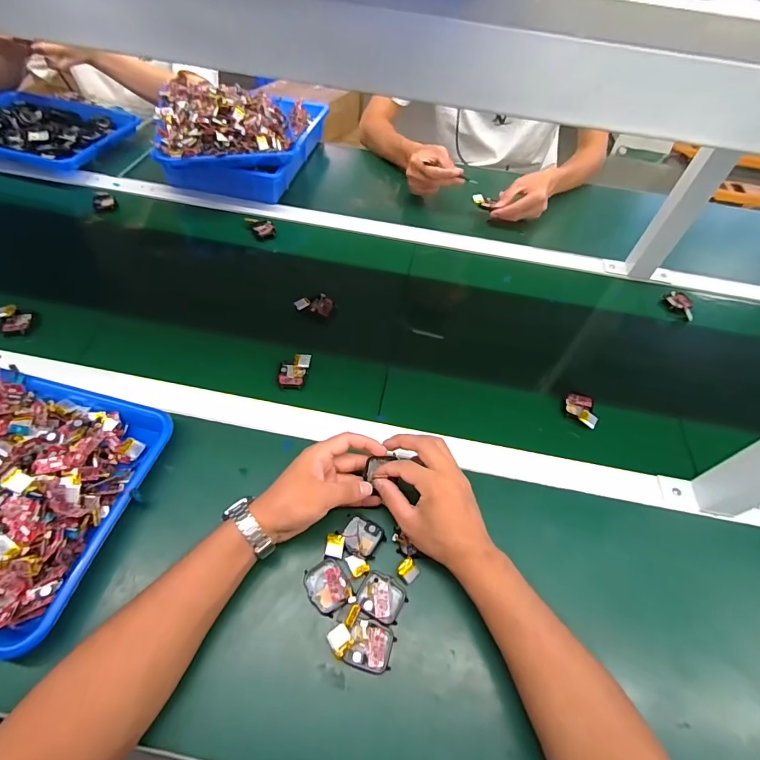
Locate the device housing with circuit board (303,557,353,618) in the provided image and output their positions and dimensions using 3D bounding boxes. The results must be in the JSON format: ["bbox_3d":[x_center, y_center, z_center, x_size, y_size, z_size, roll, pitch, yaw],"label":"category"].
[{"bbox_3d":[-0.052,0.205,0.412,0.037,0.011,0.047,-30,62,-24],"label":"device housing with circuit board"}]

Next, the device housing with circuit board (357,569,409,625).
[{"bbox_3d":[0.002,0.215,0.411,0.046,0.010,0.039,26,56,13],"label":"device housing with circuit board"}]

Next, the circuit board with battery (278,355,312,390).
[{"bbox_3d":[-0.116,-0.011,0.562,0.040,0.014,0.051,4,54,-3],"label":"circuit board with battery"}]

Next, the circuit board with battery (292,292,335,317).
[{"bbox_3d":[-0.101,-0.118,0.644,0.057,0.015,0.034,6,54,-1],"label":"circuit board with battery"}]

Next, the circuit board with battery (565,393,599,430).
[{"bbox_3d":[0.272,0.039,0.561,0.035,0.016,0.054,10,54,2],"label":"circuit board with battery"}]

